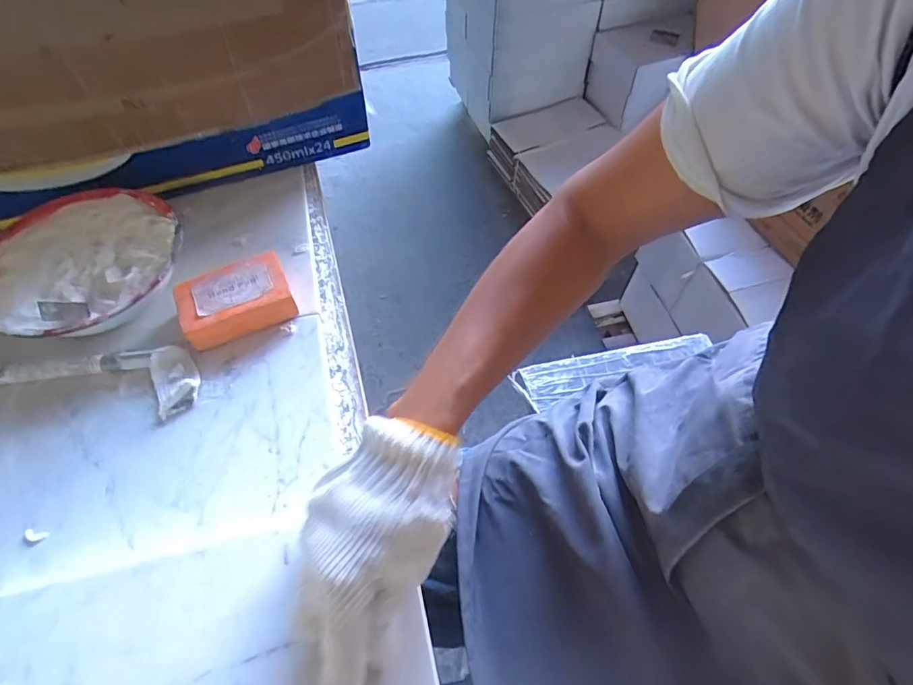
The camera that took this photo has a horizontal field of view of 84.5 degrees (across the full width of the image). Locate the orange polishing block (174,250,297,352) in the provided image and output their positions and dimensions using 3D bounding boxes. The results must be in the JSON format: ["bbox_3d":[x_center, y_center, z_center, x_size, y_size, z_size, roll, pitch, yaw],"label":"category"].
[{"bbox_3d":[-0.195,-0.038,0.447,0.091,0.033,0.061,-22,61,-13],"label":"orange polishing block"}]

